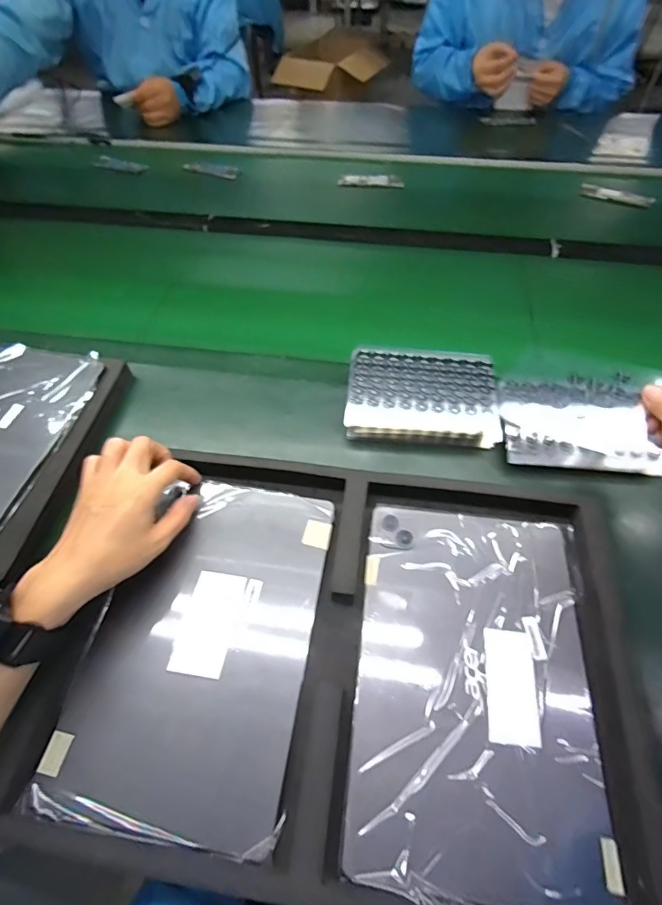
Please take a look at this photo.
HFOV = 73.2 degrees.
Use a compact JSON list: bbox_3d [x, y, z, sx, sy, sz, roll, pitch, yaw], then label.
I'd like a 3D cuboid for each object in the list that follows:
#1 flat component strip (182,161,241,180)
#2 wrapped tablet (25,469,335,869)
[{"bbox_3d":[-0.243,-0.579,0.913,0.111,0.023,0.004,6,25,-7],"label":"flat component strip"},{"bbox_3d":[-0.099,0.140,0.355,0.169,0.007,0.255,7,57,5],"label":"wrapped tablet"}]

